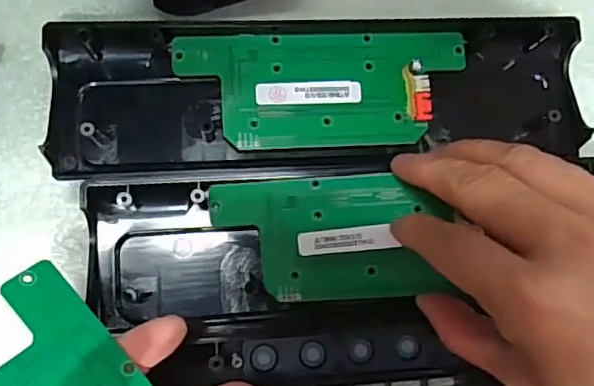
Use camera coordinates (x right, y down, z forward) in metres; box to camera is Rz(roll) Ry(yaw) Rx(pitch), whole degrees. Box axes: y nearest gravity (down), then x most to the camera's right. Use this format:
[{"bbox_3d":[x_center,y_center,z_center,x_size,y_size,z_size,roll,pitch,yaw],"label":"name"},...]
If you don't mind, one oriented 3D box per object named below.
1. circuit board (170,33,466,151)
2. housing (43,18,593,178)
[{"bbox_3d":[0.013,-0.048,0.264,0.134,0.015,0.054,-3,83,-6],"label":"circuit board"},{"bbox_3d":[0.013,-0.047,0.264,0.246,0.016,0.071,-3,83,-6],"label":"housing"}]

